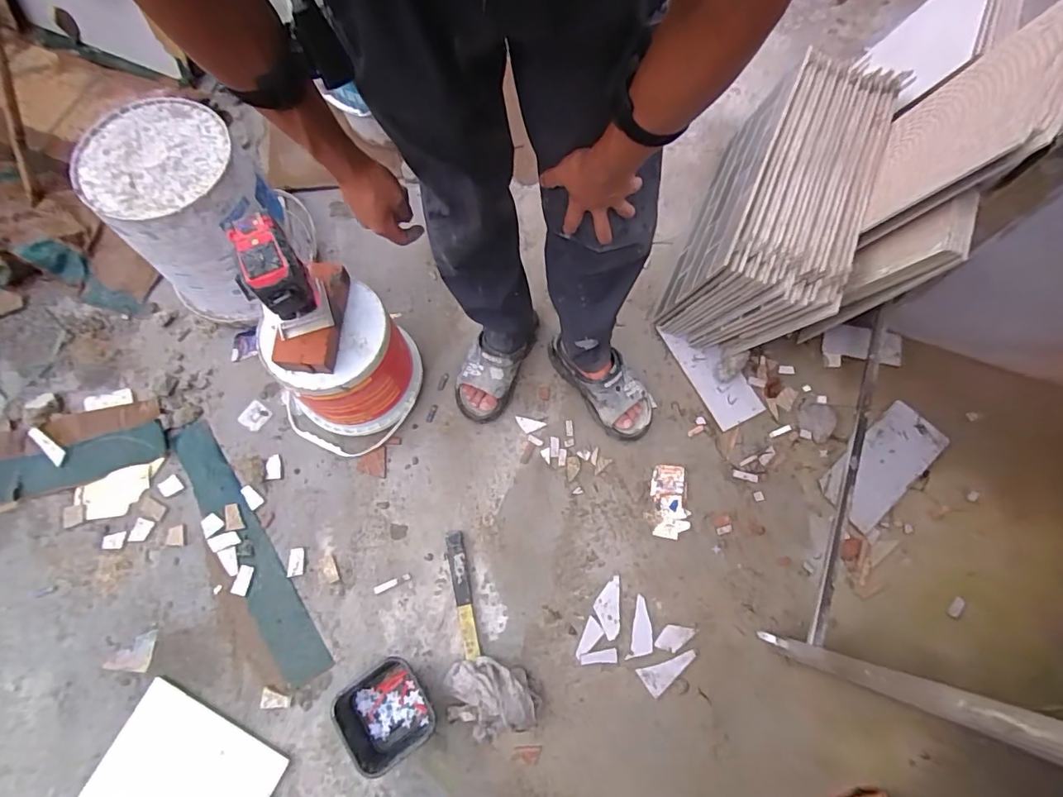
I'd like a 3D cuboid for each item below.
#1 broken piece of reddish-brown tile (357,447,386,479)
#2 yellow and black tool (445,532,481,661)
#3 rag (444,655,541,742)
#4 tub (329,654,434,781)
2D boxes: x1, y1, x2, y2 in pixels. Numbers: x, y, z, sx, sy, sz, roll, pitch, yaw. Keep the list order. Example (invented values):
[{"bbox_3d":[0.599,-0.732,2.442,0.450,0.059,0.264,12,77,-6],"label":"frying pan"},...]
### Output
[{"bbox_3d":[-0.366,0.145,1.194,0.064,0.021,0.068,-3,72,-1],"label":"broken piece of reddish-brown tile"},{"bbox_3d":[-0.144,0.412,1.106,0.035,0.029,0.251,-12,73,-4],"label":"yellow and black tool"},{"bbox_3d":[-0.081,0.582,1.018,0.166,0.083,0.151,-19,73,-6],"label":"rag"},{"bbox_3d":[-0.279,0.604,1.004,0.152,0.072,0.165,-32,75,-10],"label":"tub"}]

